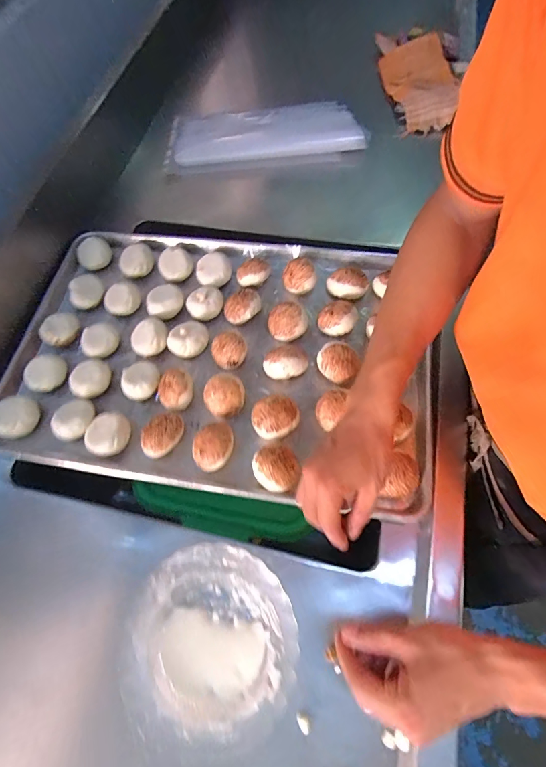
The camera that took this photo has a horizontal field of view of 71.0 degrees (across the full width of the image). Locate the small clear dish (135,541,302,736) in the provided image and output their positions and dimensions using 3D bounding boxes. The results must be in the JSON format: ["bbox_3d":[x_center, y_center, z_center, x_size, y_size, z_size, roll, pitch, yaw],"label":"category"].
[{"bbox_3d":[-0.064,0.265,0.414,0.162,0.022,0.166,-34,69,-12],"label":"small clear dish"}]

